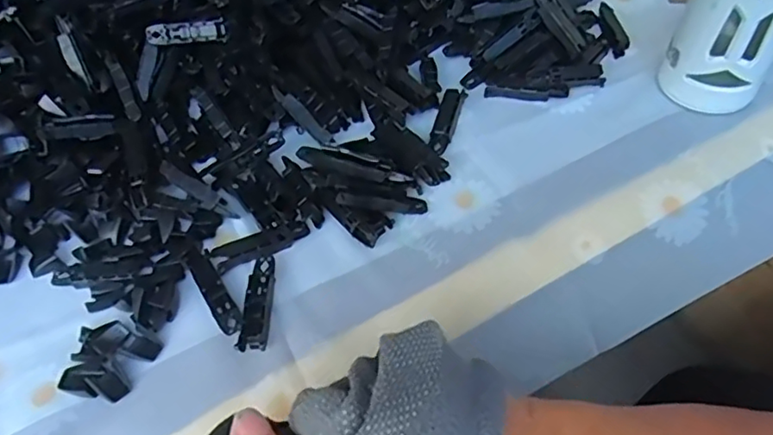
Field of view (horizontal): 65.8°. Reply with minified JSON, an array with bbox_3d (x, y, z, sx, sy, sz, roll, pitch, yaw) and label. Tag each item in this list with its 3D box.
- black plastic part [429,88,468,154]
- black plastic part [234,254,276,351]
[{"bbox_3d":[0.047,-0.077,0.461,0.017,0.010,0.062,14,56,14],"label":"black plastic part"},{"bbox_3d":[-0.080,0.052,0.376,0.017,0.007,0.063,1,54,5],"label":"black plastic part"}]

